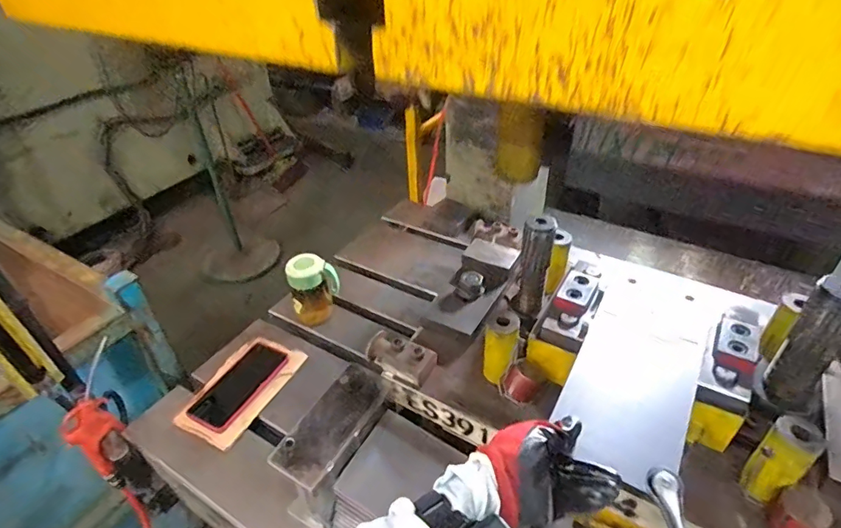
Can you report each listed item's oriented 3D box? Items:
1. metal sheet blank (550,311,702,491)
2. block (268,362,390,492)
[{"bbox_3d":[0.222,0.136,0.510,0.119,0.007,0.193,20,46,24],"label":"metal sheet blank"},{"bbox_3d":[-0.106,0.193,0.594,0.074,0.017,0.167,19,43,26],"label":"block"}]

